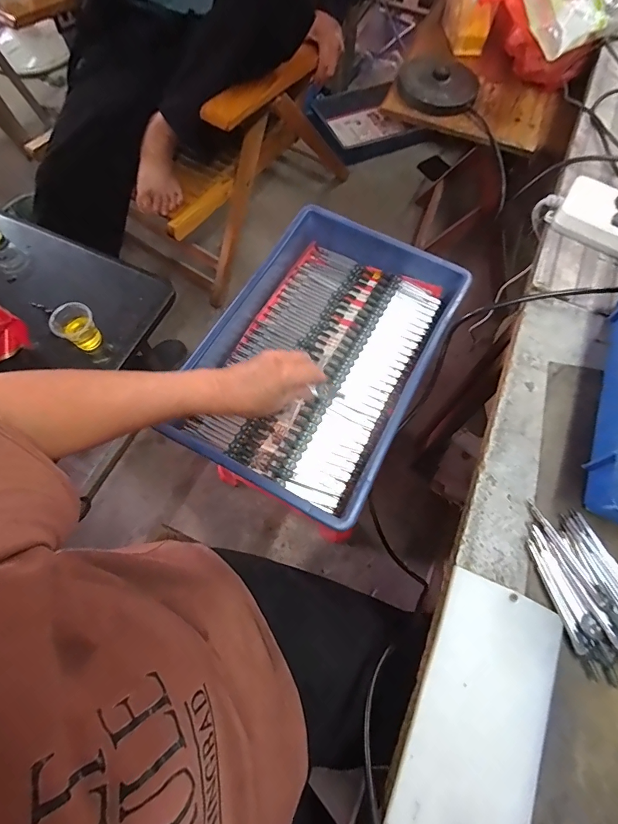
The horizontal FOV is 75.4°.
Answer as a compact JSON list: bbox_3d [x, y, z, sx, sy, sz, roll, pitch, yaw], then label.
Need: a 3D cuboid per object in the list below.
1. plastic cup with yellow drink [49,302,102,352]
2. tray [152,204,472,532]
[{"bbox_3d":[-0.318,-0.115,0.551,0.046,0.052,0.054,35,72,12],"label":"plastic cup with yellow drink"},{"bbox_3d":[0.023,-0.090,0.576,0.275,0.091,0.423,27,75,9],"label":"tray"}]

